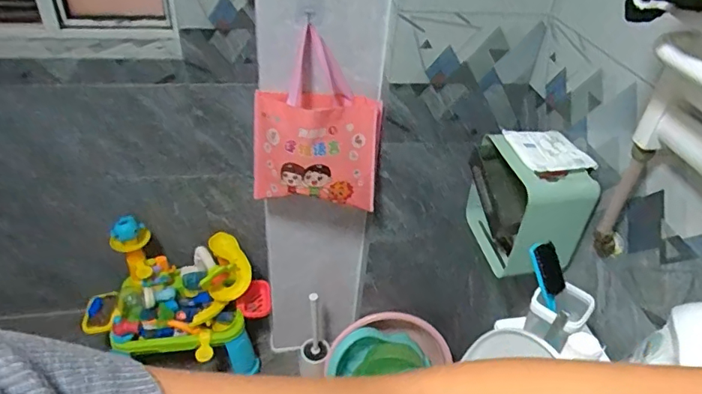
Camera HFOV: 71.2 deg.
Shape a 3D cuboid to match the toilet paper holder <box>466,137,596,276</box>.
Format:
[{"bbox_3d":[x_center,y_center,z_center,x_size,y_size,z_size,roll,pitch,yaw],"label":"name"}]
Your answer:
[{"bbox_3d":[0.321,0.013,0.928,0.147,0.205,0.209,-6,40,-15],"label":"toilet paper holder"}]

